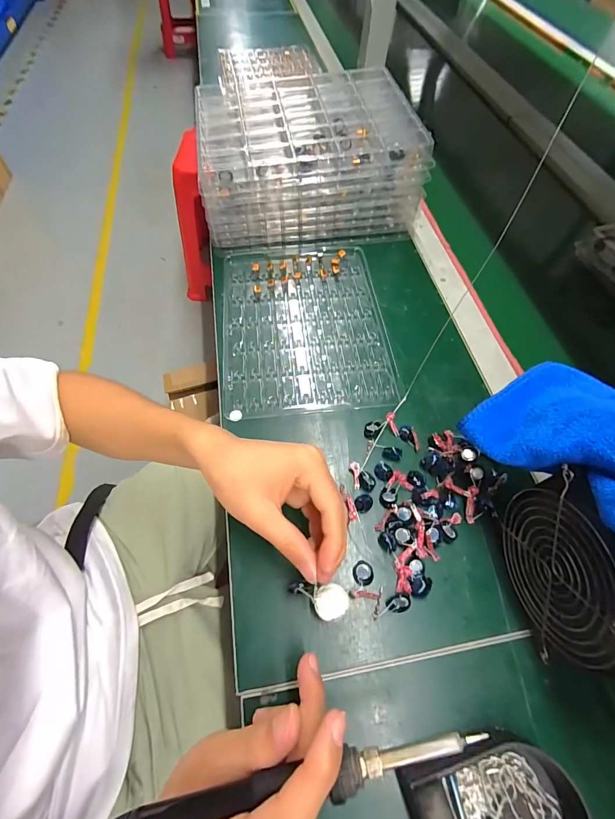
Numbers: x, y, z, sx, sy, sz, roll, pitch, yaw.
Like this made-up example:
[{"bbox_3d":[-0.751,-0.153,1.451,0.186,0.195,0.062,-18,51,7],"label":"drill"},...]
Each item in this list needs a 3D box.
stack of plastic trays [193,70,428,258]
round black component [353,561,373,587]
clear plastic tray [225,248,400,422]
[{"bbox_3d":[-0.005,-0.369,0.530,0.290,0.130,0.225,-8,61,-7],"label":"stack of plastic trays"},{"bbox_3d":[0.047,0.139,0.303,0.015,0.010,0.018,-23,64,-15],"label":"round black component"},{"bbox_3d":[-0.004,-0.110,0.448,0.197,0.018,0.262,-4,61,-5],"label":"clear plastic tray"}]

